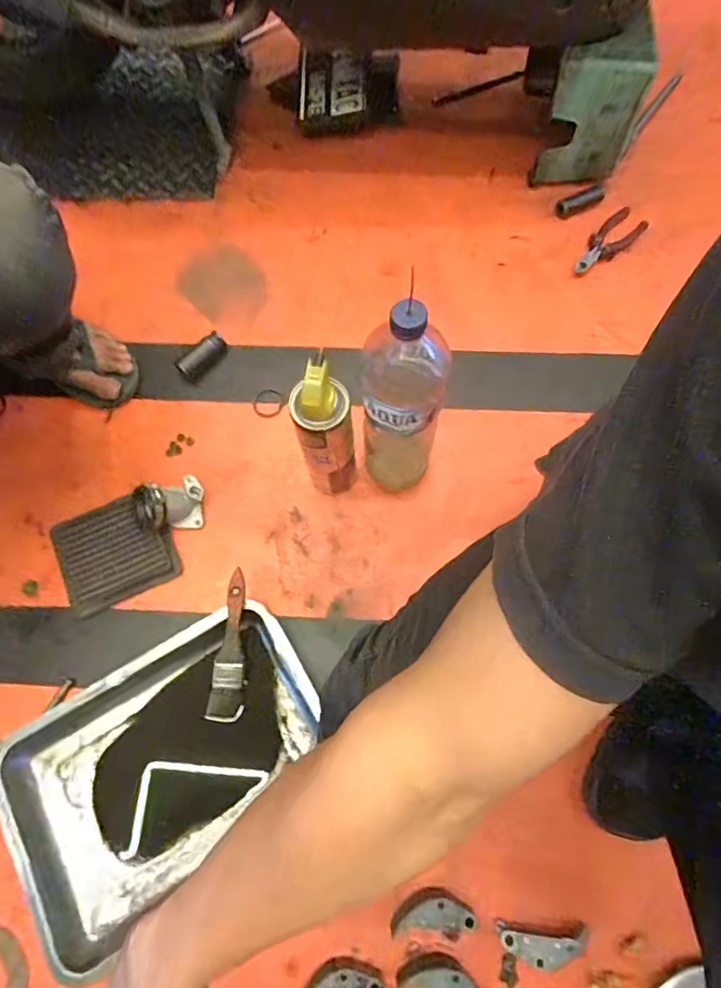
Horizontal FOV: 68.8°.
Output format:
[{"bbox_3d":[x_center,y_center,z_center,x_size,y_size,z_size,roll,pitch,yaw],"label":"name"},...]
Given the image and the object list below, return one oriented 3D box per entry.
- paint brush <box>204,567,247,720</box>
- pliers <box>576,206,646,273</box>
[{"bbox_3d":[-0.150,0.175,0.615,0.039,0.021,0.166,5,83,4],"label":"paint brush"},{"bbox_3d":[0.400,-0.404,0.838,0.056,0.022,0.161,39,76,14],"label":"pliers"}]

